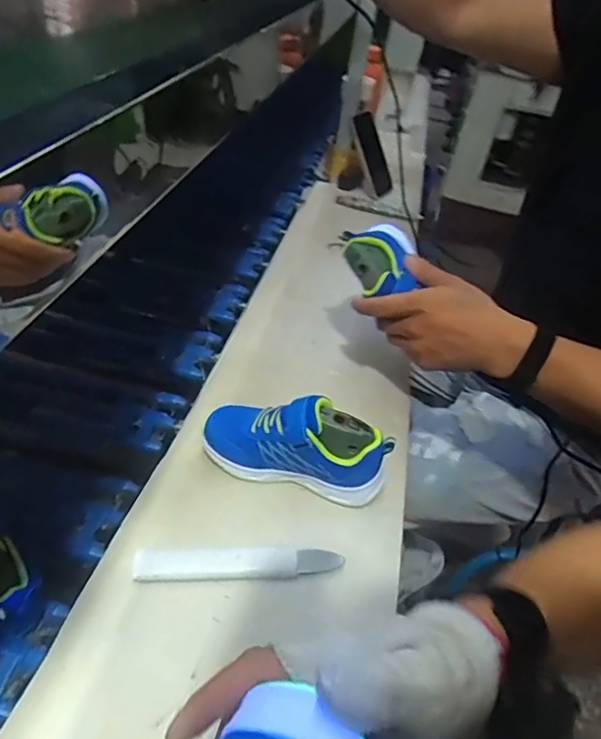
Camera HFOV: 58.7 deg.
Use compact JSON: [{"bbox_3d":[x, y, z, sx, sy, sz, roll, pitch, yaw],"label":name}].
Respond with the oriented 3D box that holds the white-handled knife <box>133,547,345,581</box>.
[{"bbox_3d":[-0.050,0.161,0.443,0.169,0.011,0.026,3,42,-7],"label":"white-handled knife"}]

